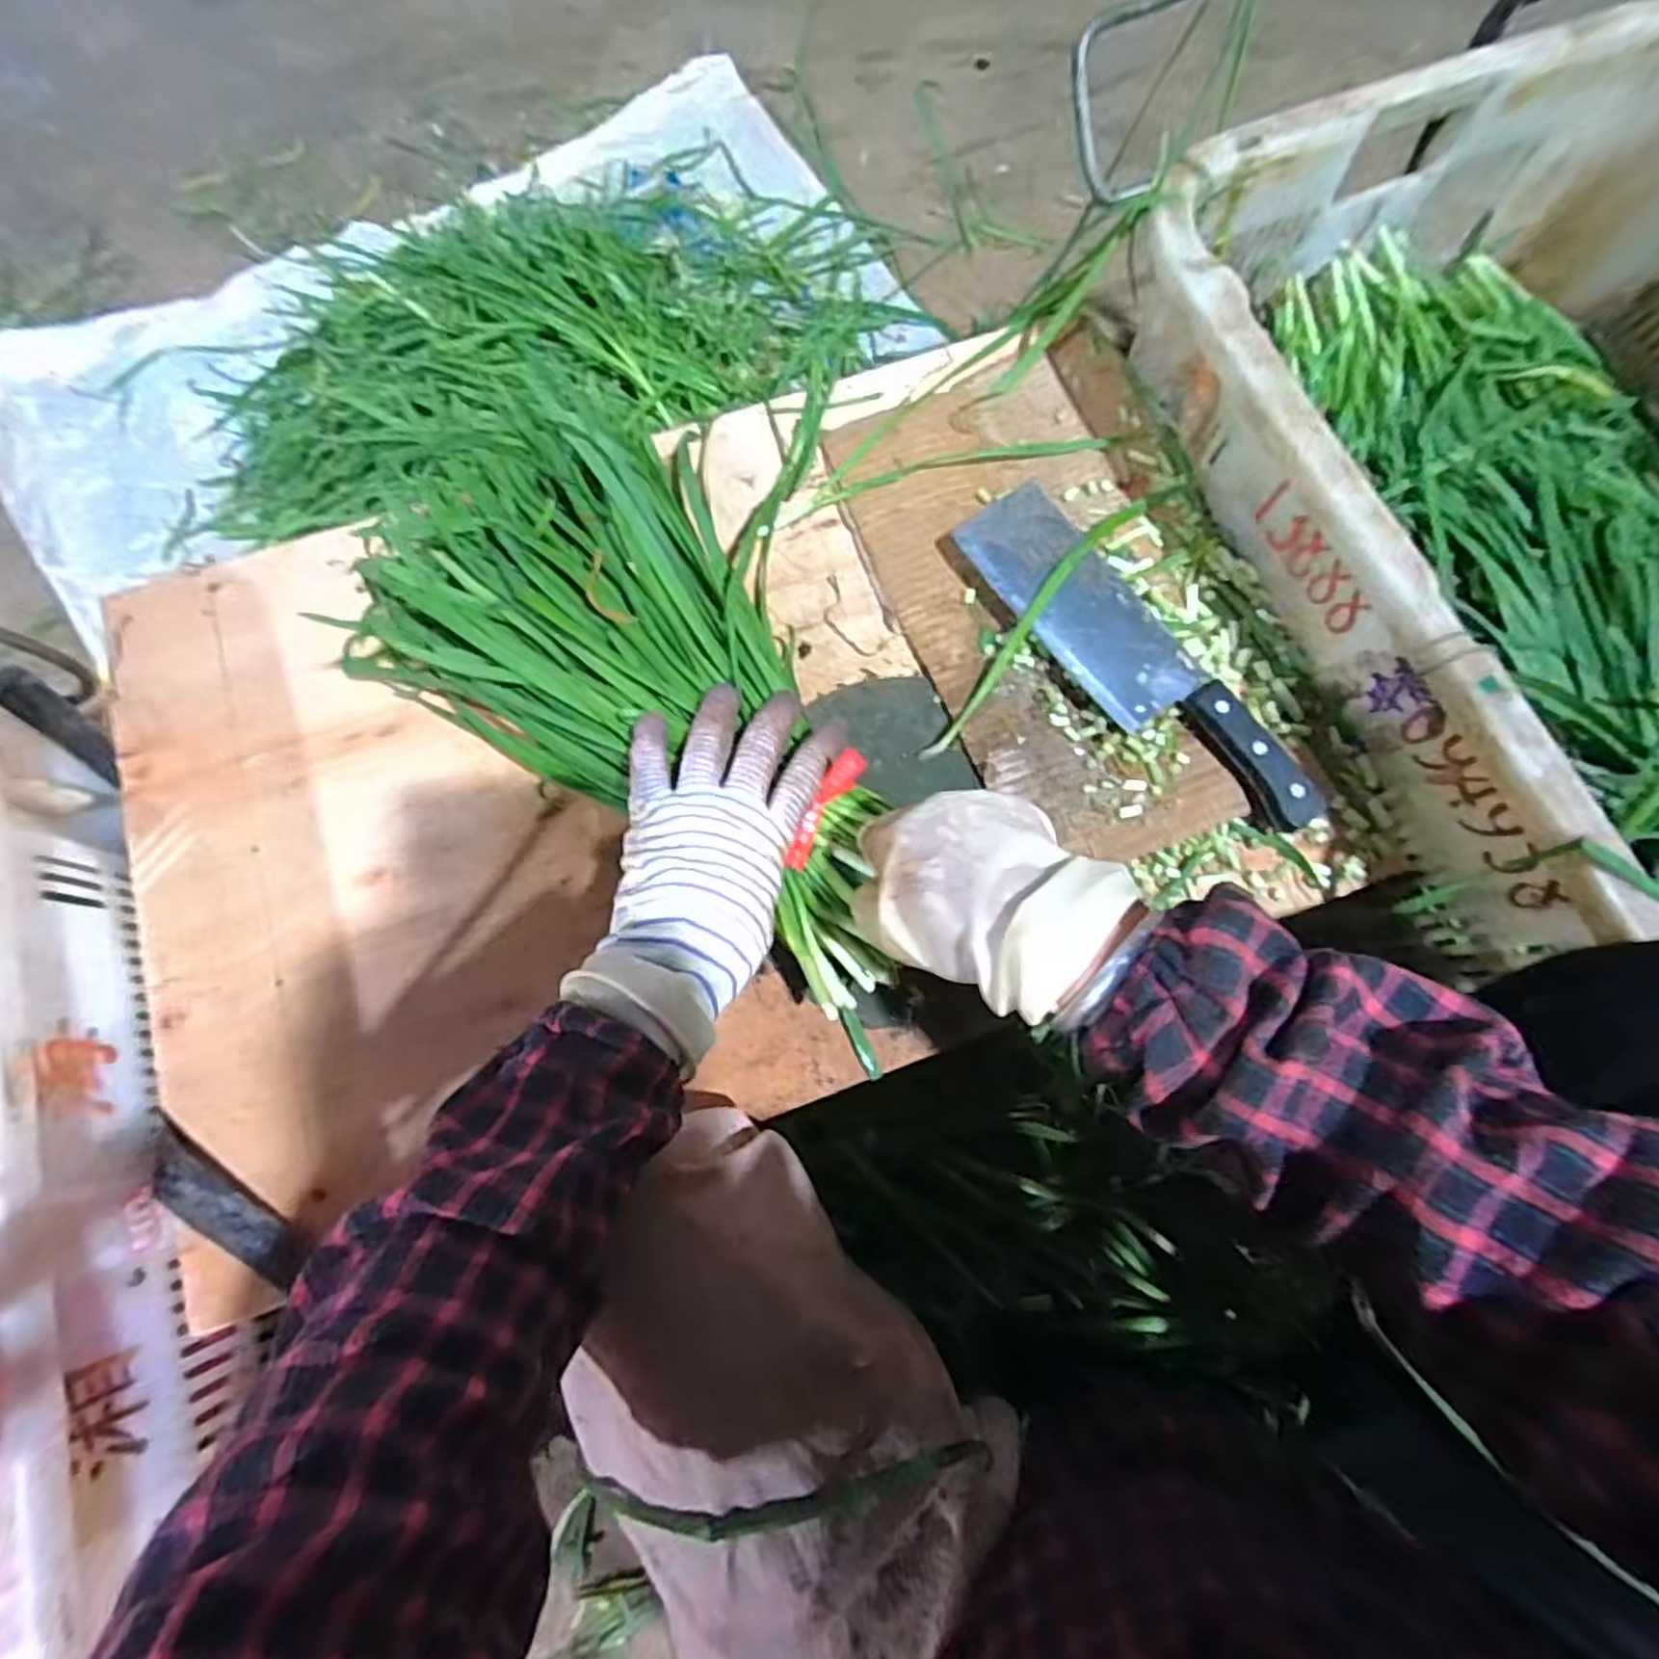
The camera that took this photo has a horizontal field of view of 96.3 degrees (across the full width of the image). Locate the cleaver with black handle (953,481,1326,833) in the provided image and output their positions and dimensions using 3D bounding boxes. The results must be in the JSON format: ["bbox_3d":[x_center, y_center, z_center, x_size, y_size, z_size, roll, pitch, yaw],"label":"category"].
[{"bbox_3d":[0.190,-0.106,0.466,0.076,0.023,0.273,-37,78,-9],"label":"cleaver with black handle"}]

